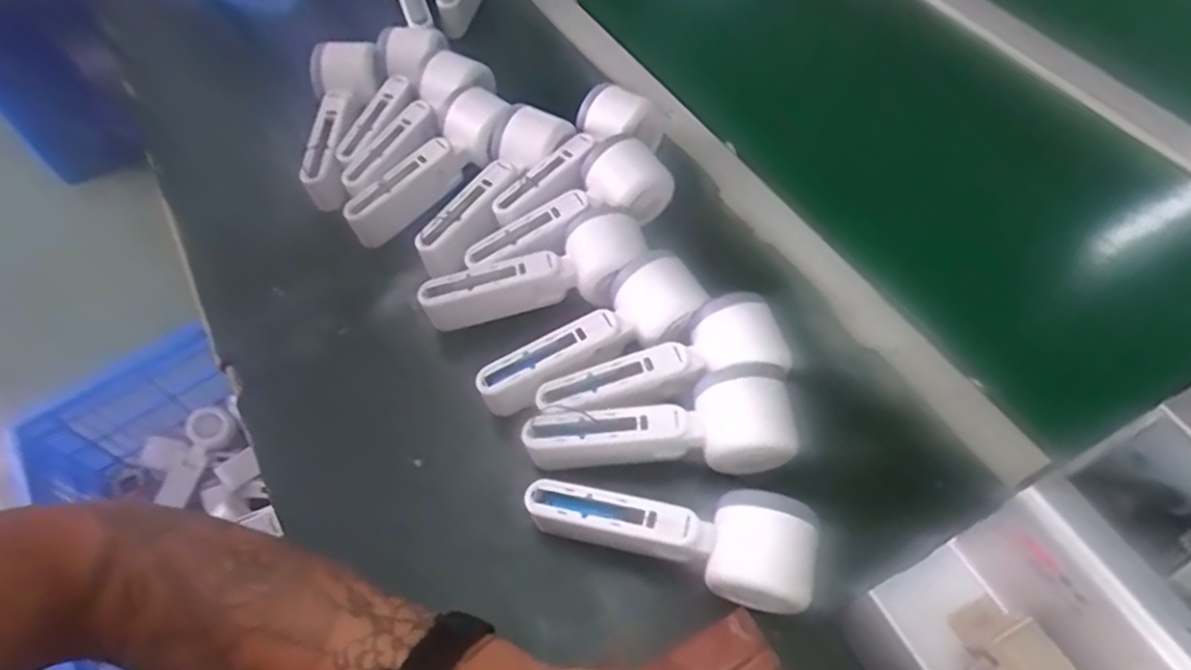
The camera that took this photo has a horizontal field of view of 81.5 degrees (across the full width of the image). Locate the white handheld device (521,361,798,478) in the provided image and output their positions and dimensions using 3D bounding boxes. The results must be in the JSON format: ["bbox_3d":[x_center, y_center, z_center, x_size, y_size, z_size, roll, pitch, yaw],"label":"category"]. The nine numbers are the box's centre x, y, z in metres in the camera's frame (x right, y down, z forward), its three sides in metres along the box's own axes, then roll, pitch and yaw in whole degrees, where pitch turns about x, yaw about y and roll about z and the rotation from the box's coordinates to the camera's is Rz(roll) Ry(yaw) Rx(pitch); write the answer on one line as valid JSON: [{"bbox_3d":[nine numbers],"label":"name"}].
[{"bbox_3d":[0.039,0.064,0.441,0.166,0.053,0.059,-8,58,-3],"label":"white handheld device"}]

